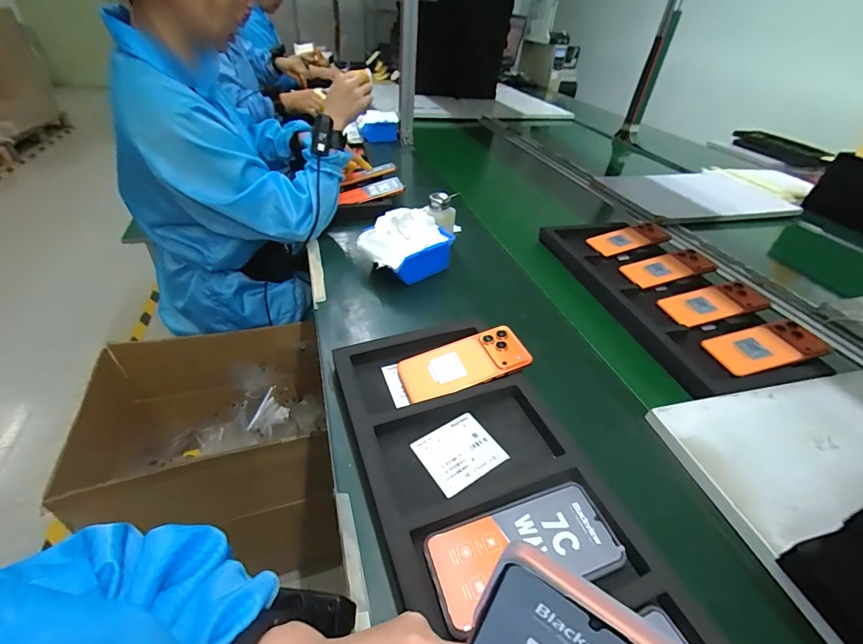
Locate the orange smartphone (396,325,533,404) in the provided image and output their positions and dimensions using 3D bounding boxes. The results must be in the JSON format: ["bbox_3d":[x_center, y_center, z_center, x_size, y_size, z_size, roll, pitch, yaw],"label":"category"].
[{"bbox_3d":[0.040,0.053,0.509,0.163,0.011,0.078,-18,43,-9],"label":"orange smartphone"}]

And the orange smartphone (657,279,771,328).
[{"bbox_3d":[0.478,-0.032,0.668,0.159,0.006,0.078,-17,46,-4],"label":"orange smartphone"}]

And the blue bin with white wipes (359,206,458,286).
[{"bbox_3d":[-0.046,-0.137,0.713,0.145,0.107,0.113,-25,48,-33],"label":"blue bin with white wipes"}]

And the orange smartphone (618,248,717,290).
[{"bbox_3d":[0.446,-0.103,0.751,0.149,0.010,0.072,-17,50,-1],"label":"orange smartphone"}]

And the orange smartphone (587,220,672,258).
[{"bbox_3d":[0.419,-0.176,0.839,0.163,0.013,0.079,-16,42,-5],"label":"orange smartphone"}]

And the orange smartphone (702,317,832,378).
[{"bbox_3d":[0.499,0.035,0.588,0.161,0.009,0.076,-13,41,-5],"label":"orange smartphone"}]

